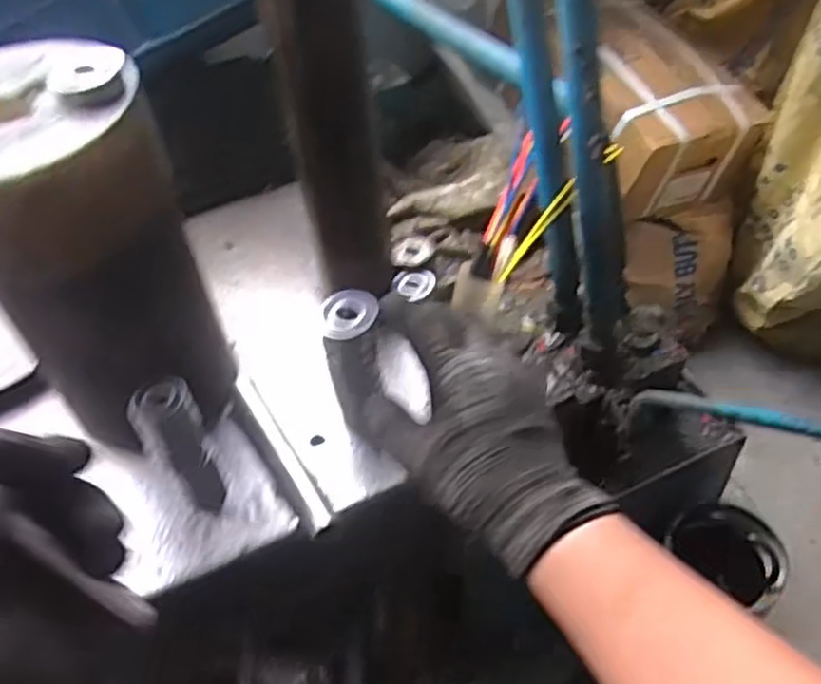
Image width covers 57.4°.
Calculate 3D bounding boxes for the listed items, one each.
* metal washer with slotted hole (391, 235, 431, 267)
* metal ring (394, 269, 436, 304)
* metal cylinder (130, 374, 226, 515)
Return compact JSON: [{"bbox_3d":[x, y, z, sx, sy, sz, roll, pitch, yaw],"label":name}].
[{"bbox_3d":[0.001,-0.079,0.648,0.032,0.009,0.033,-3,47,3],"label":"metal washer with slotted hole"},{"bbox_3d":[0.004,-0.050,0.630,0.035,0.007,0.032,-3,47,3],"label":"metal ring"},{"bbox_3d":[-0.152,0.071,0.501,0.037,0.100,0.039,-28,51,-18],"label":"metal cylinder"}]

